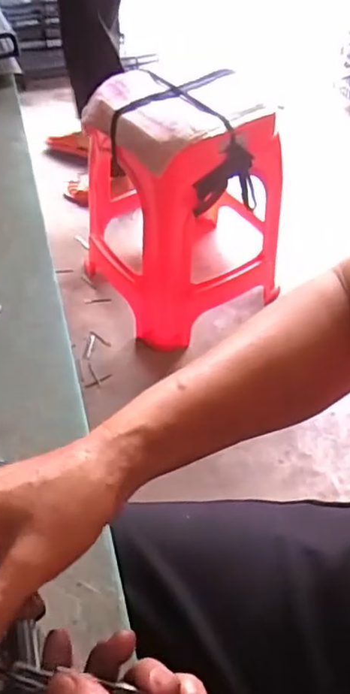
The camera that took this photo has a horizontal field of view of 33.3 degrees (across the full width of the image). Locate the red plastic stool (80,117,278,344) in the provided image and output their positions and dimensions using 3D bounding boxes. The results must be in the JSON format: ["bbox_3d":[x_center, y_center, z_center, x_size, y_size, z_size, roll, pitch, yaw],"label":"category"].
[{"bbox_3d":[-0.003,-0.325,1.297,0.386,0.446,0.406,-30,56,-24],"label":"red plastic stool"}]

